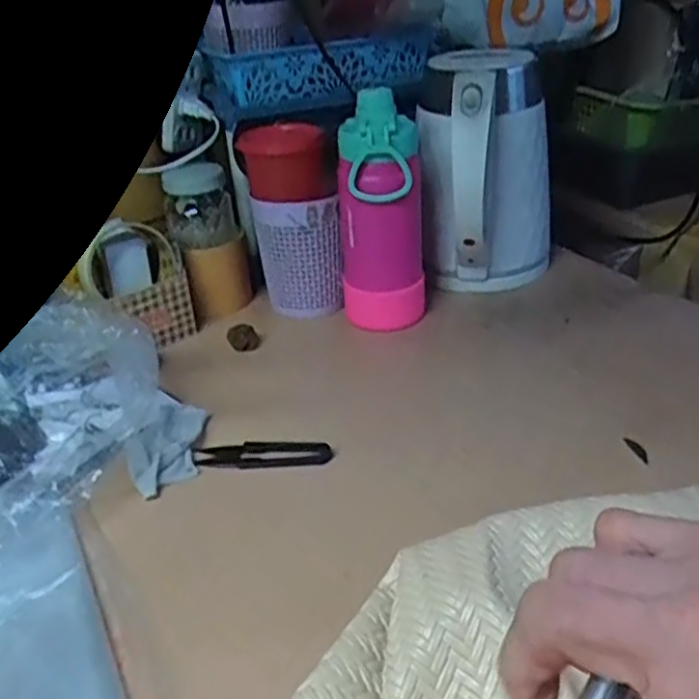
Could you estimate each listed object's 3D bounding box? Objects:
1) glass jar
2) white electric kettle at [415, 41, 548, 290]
[{"bbox_3d":[-0.136,-0.105,0.713,0.072,0.132,0.059,-10,30,-10],"label":"glass jar"},{"bbox_3d":[0.133,-0.166,0.716,0.129,0.211,0.180,3,31,11],"label":"white electric kettle"}]

